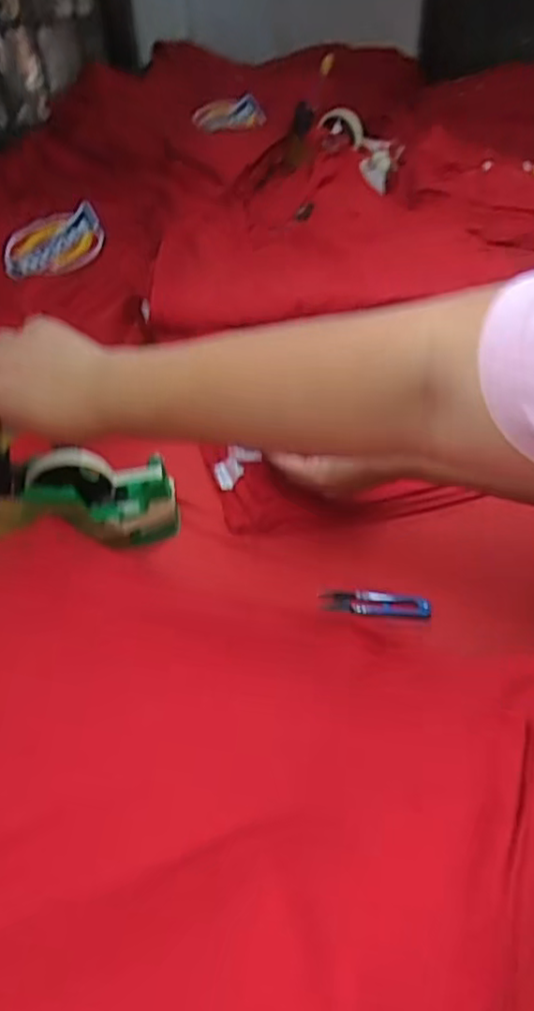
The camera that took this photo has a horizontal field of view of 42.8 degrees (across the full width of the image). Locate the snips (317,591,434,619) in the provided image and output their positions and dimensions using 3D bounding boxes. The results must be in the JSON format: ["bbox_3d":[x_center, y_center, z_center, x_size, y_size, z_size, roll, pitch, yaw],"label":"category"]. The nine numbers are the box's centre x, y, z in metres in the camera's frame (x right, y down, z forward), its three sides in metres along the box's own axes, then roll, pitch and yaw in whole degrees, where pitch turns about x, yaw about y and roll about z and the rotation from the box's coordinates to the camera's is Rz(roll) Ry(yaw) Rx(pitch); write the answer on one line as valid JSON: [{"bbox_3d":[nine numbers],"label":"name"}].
[{"bbox_3d":[0.103,0.093,0.645,0.099,0.006,0.026,1,58,4],"label":"snips"}]

